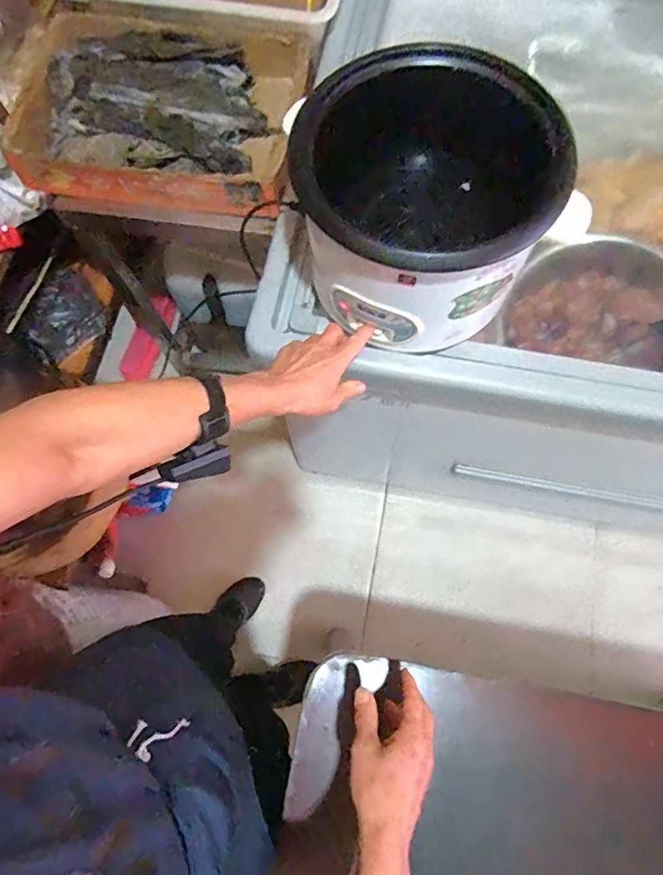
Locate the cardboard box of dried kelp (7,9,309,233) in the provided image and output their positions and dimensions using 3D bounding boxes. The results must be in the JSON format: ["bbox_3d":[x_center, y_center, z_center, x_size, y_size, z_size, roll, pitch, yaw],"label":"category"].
[{"bbox_3d":[-0.287,-0.536,0.875,0.467,0.110,0.335,10,74,3],"label":"cardboard box of dried kelp"}]

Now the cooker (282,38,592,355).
[{"bbox_3d":[0.107,-0.275,0.631,0.270,0.201,0.271,-12,74,-3],"label":"cooker"}]

